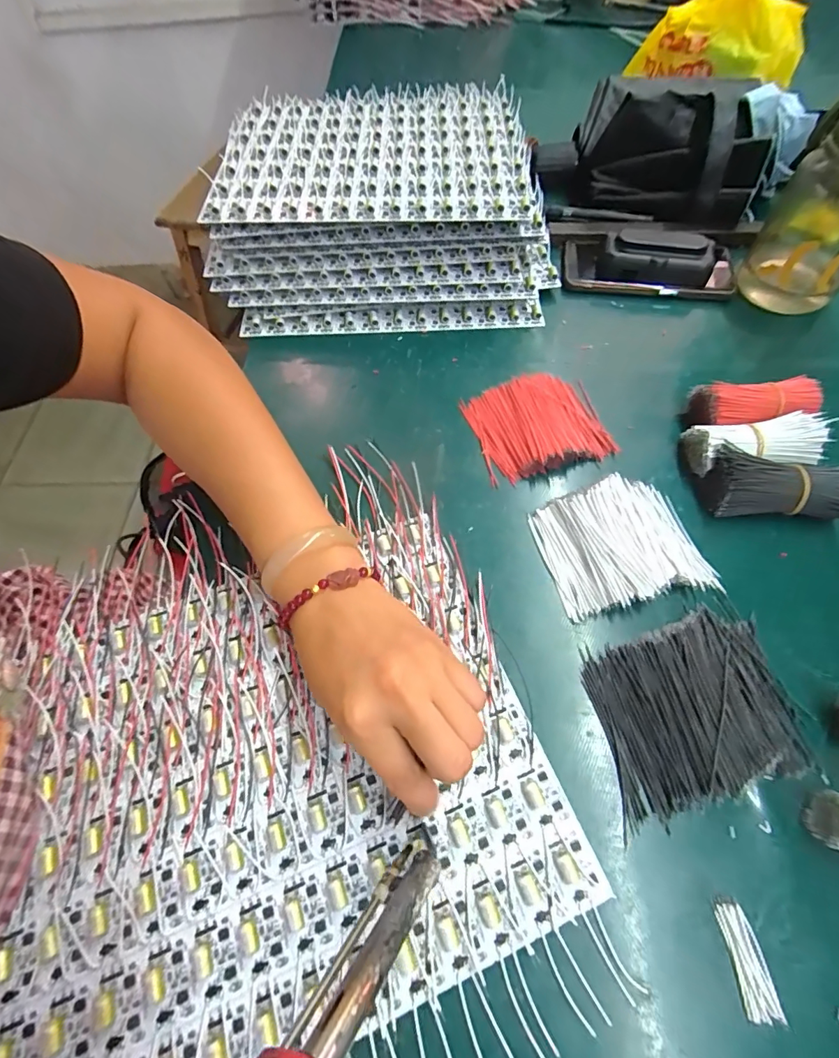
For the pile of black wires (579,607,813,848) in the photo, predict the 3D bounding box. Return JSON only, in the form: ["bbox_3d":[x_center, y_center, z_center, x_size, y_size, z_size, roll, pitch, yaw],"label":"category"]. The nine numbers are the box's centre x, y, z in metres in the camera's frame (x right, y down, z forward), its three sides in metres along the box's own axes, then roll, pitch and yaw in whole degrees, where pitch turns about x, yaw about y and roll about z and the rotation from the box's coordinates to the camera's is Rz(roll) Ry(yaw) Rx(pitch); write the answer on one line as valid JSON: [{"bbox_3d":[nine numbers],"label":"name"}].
[{"bbox_3d":[0.161,0.104,0.267,0.118,0.016,0.092,-15,63,-6],"label":"pile of black wires"}]

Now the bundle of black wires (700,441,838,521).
[{"bbox_3d":[0.258,-0.033,0.327,0.088,0.035,0.045,5,62,4],"label":"bundle of black wires"}]

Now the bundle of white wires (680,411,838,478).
[{"bbox_3d":[0.251,-0.064,0.343,0.089,0.036,0.041,1,61,1],"label":"bundle of white wires"}]

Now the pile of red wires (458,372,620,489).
[{"bbox_3d":[0.096,-0.088,0.371,0.102,0.019,0.086,-15,63,-7],"label":"pile of red wires"}]

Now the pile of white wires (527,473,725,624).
[{"bbox_3d":[0.140,0.008,0.318,0.105,0.020,0.087,-12,63,-5],"label":"pile of white wires"}]

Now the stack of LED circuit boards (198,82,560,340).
[{"bbox_3d":[-0.040,-0.342,0.481,0.324,0.086,0.305,-3,62,0],"label":"stack of LED circuit boards"}]

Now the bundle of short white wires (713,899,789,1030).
[{"bbox_3d":[0.158,0.206,0.219,0.017,0.004,0.045,-4,62,-1],"label":"bundle of short white wires"}]

